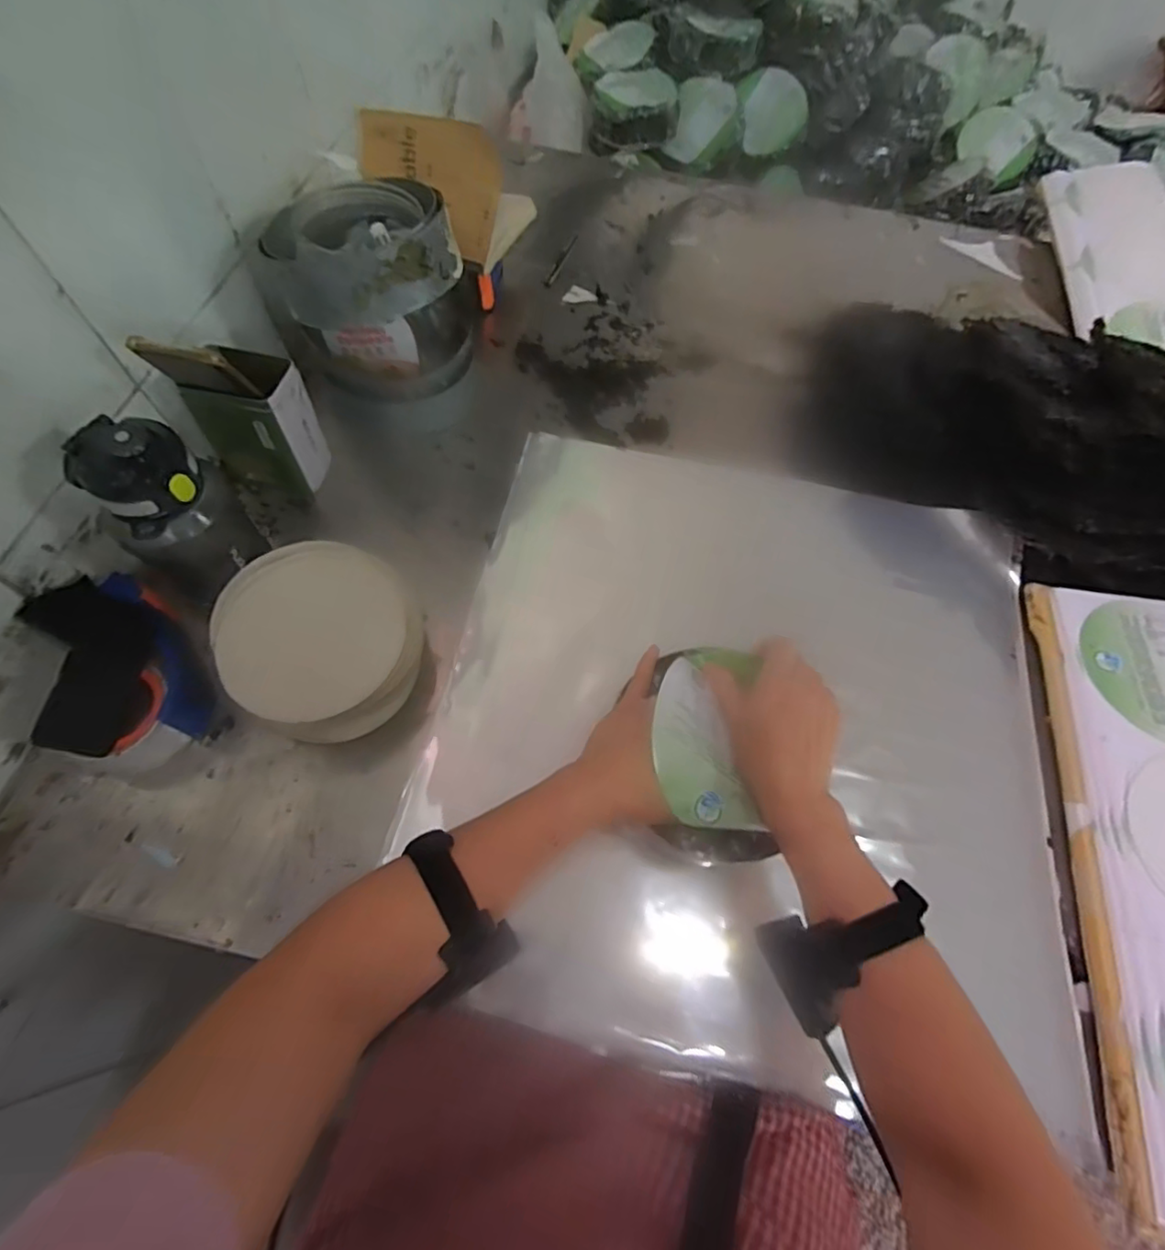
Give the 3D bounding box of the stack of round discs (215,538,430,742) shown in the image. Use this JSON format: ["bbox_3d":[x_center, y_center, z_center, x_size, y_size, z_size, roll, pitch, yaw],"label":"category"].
[{"bbox_3d":[-0.224,0.015,0.507,0.165,0.092,0.154,33,67,13],"label":"stack of round discs"}]

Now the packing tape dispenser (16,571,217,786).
[{"bbox_3d":[-0.388,0.036,0.491,0.114,0.079,0.160,-28,68,-15],"label":"packing tape dispenser"}]

